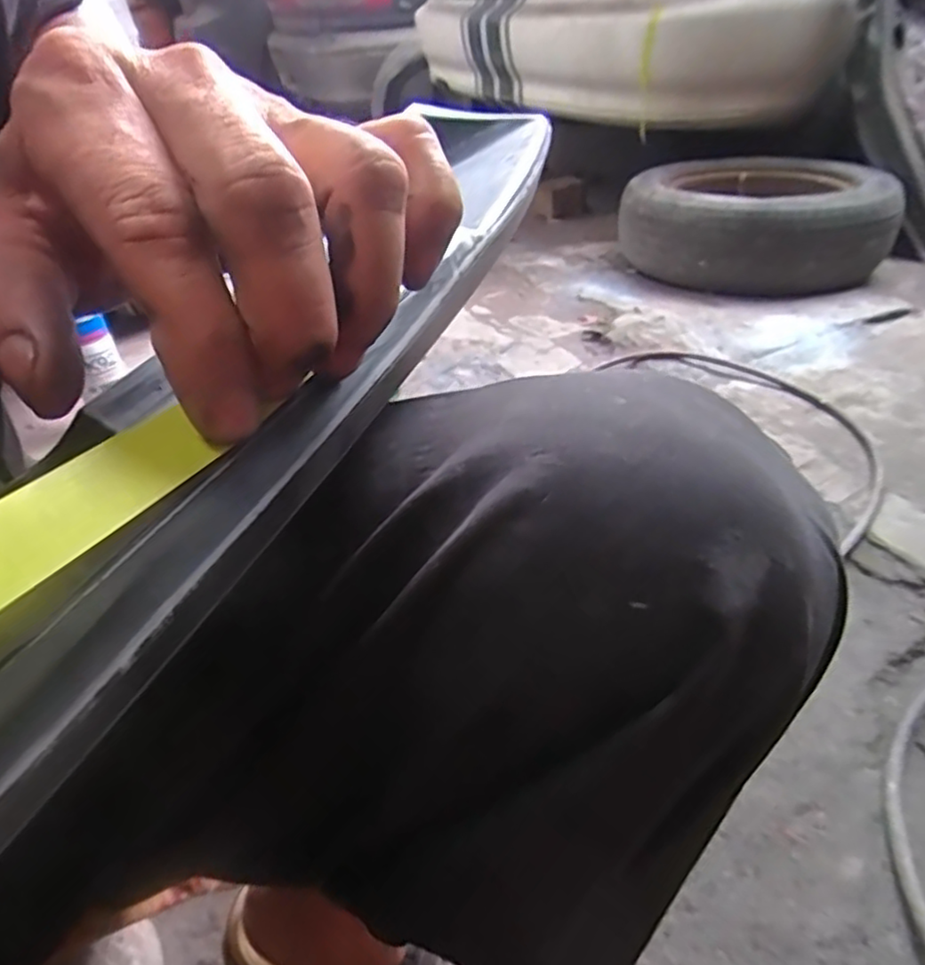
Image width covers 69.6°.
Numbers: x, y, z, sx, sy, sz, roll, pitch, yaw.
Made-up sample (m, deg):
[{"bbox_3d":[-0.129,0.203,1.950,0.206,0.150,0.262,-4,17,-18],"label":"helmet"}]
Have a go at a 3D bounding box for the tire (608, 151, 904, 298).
[{"bbox_3d":[0.747,-0.670,1.659,0.586,0.213,0.662,18,43,33],"label":"tire"}]

